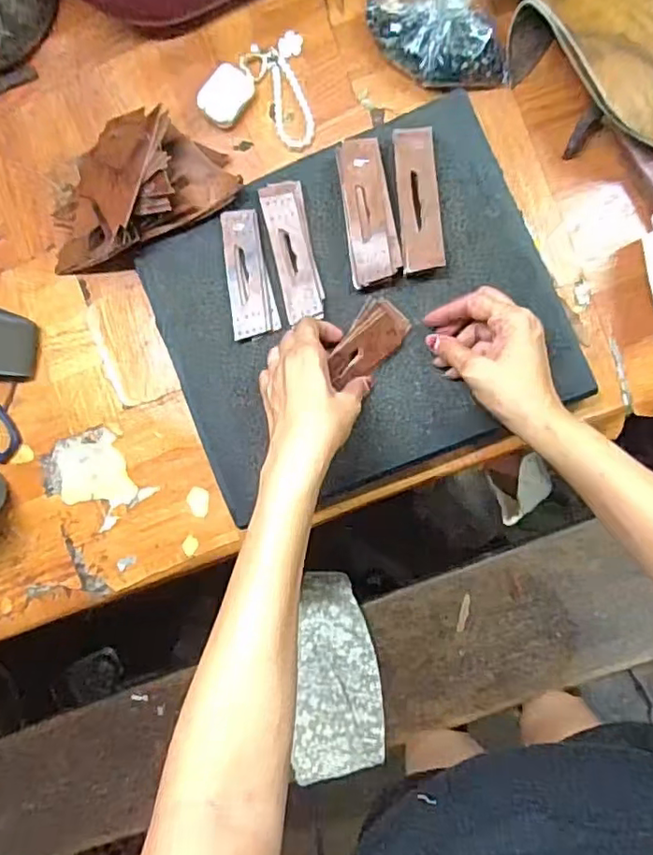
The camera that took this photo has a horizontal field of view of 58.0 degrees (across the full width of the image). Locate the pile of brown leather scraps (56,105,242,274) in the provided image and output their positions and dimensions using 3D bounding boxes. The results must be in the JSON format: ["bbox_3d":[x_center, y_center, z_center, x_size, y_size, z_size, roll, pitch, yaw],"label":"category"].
[{"bbox_3d":[-0.187,-0.219,0.540,0.195,0.073,0.119,-24,87,6],"label":"pile of brown leather scraps"}]

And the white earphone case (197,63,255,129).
[{"bbox_3d":[-0.094,-0.313,0.555,0.038,0.020,0.051,34,94,6],"label":"white earphone case"}]

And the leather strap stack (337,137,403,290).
[{"bbox_3d":[0.035,-0.188,0.509,0.042,0.014,0.126,-9,87,8],"label":"leather strap stack"}]

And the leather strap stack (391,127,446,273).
[{"bbox_3d":[0.079,-0.193,0.502,0.035,0.019,0.122,-4,88,8],"label":"leather strap stack"}]

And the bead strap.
[{"bbox_3d":[-0.034,-0.319,0.557,0.034,0.004,0.109,-8,89,7],"label":"bead strap"}]

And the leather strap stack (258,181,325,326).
[{"bbox_3d":[-0.030,-0.157,0.516,0.036,0.014,0.126,-13,87,8],"label":"leather strap stack"}]

